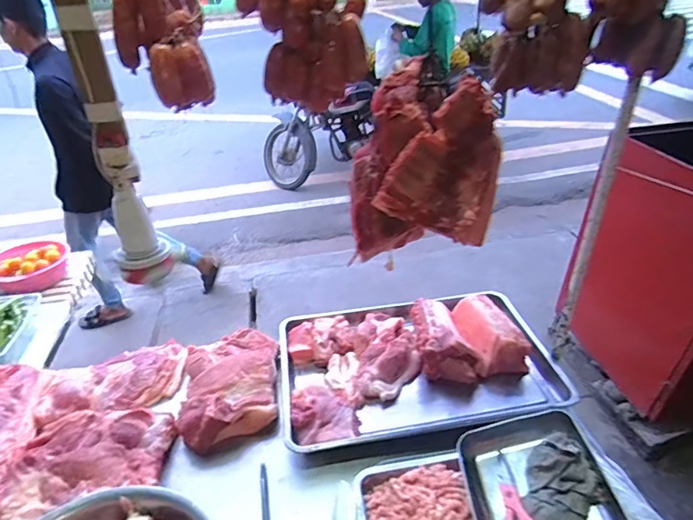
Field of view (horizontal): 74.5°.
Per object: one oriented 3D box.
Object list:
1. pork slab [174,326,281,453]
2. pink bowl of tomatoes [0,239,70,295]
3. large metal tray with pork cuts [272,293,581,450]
[{"bbox_3d":[-0.253,0.272,0.996,0.199,0.086,0.272,-6,34,-7],"label":"pork slab"},{"bbox_3d":[-0.995,0.013,1.427,0.227,0.094,0.214,-9,35,-10],"label":"pink bowl of tomatoes"},{"bbox_3d":[0.148,0.226,1.042,0.592,0.127,0.392,-6,34,-6],"label":"large metal tray with pork cuts"}]

